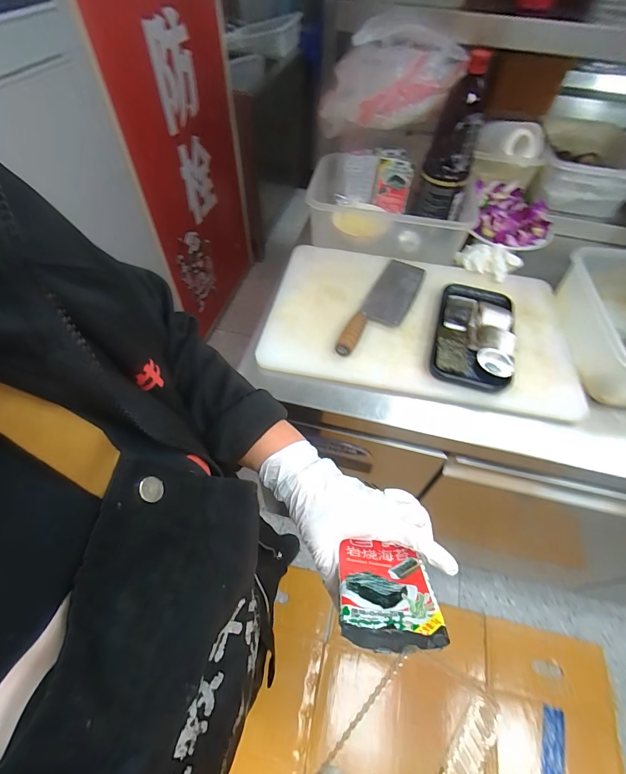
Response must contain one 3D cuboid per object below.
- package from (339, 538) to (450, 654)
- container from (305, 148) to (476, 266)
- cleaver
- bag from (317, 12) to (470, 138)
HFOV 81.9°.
[{"bbox_3d":[0.054,0.158,0.273,0.068,0.020,0.089,3,14,4],"label":"package"},{"bbox_3d":[0.171,-0.388,0.783,0.336,0.117,0.206,15,56,9],"label":"container"},{"bbox_3d":[0.139,-0.158,0.678,0.084,0.032,0.299,22,57,13],"label":"cleaver"},{"bbox_3d":[0.140,-0.578,0.690,0.252,0.178,0.128,8,55,3],"label":"bag"}]

